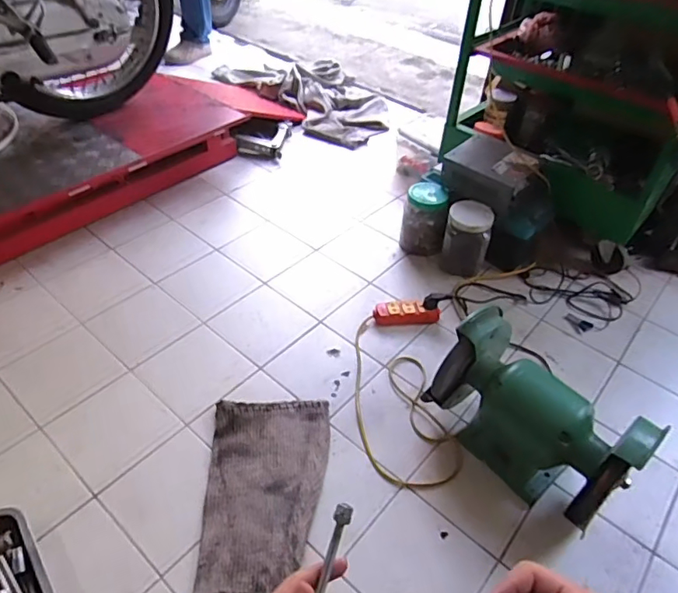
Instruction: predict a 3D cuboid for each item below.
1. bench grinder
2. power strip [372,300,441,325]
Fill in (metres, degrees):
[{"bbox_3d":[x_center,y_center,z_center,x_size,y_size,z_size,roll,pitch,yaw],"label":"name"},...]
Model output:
[{"bbox_3d":[0.354,0.226,0.950,0.171,0.237,0.355,-30,54,-31],"label":"bench grinder"},{"bbox_3d":[0.166,0.043,1.265,0.161,0.040,0.057,-1,44,-6],"label":"power strip"}]

